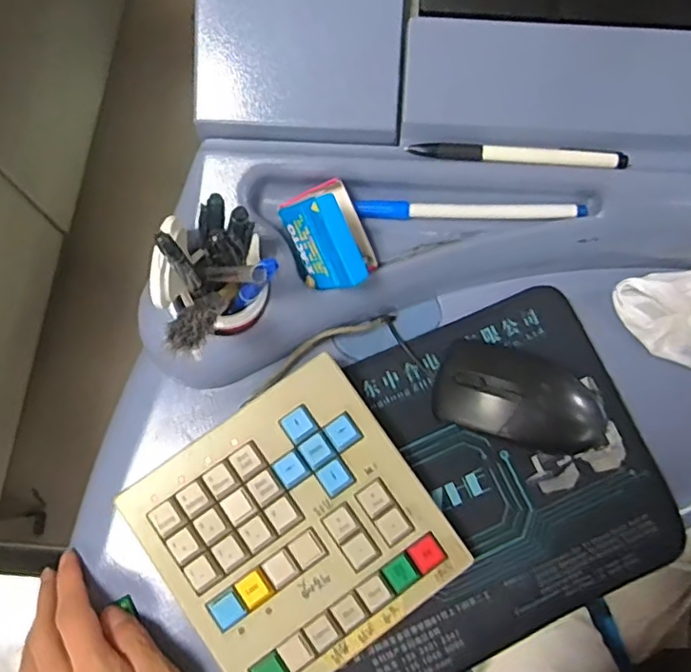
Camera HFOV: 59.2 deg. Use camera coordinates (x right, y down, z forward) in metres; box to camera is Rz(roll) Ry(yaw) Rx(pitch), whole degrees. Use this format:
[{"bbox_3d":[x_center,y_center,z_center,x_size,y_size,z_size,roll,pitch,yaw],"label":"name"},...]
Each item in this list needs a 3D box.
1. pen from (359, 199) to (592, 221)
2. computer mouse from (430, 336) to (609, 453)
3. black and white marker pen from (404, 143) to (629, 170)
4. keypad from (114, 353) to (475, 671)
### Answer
[{"bbox_3d":[0.080,-0.079,0.388,0.143,0.009,0.012,2,76,0],"label":"pen"},{"bbox_3d":[0.116,0.038,0.393,0.114,0.033,0.062,18,77,3],"label":"computer mouse"},{"bbox_3d":[0.107,-0.112,0.377,0.131,0.008,0.010,3,76,0],"label":"black and white marker pen"},{"bbox_3d":[-0.029,0.118,0.370,0.152,0.033,0.152,-35,79,-9],"label":"keypad"}]

